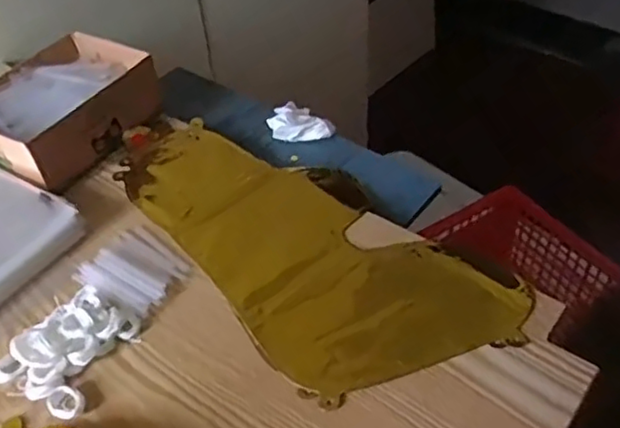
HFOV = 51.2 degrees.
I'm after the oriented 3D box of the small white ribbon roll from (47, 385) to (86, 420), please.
[{"bbox_3d":[-0.183,0.140,0.482,0.029,0.008,0.023,14,48,18],"label":"small white ribbon roll"}]

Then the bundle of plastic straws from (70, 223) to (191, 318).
[{"bbox_3d":[-0.156,0.047,0.575,0.089,0.013,0.077,27,53,28],"label":"bundle of plastic straws"}]

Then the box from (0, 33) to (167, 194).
[{"bbox_3d":[-0.269,-0.114,0.701,0.145,0.063,0.193,20,50,22],"label":"box"}]

